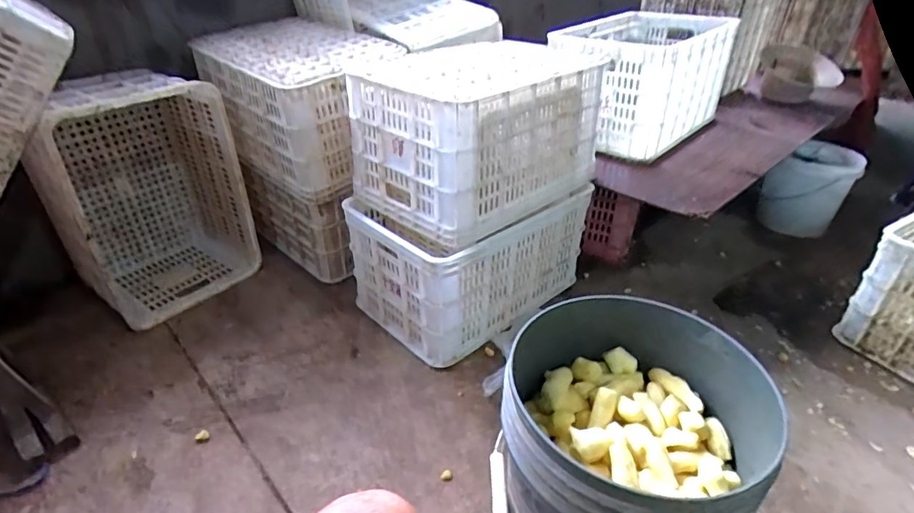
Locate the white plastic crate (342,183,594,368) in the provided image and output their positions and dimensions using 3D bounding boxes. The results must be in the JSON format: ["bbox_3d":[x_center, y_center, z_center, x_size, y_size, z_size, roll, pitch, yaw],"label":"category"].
[{"bbox_3d":[0.032,-0.017,1.222,0.491,0.282,0.328,-28,43,-37],"label":"white plastic crate"}]

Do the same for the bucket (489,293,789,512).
[{"bbox_3d":[0.198,0.274,0.657,0.281,0.327,0.285,1,29,-1],"label":"bucket"}]

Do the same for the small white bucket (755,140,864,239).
[{"bbox_3d":[1.117,-0.208,1.595,0.227,0.236,0.239,26,40,32],"label":"small white bucket"}]

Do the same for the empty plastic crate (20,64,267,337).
[{"bbox_3d":[-0.751,-0.158,1.219,0.318,0.500,0.387,26,40,32],"label":"empty plastic crate"}]

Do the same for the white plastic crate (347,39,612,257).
[{"bbox_3d":[0.063,-0.285,1.144,0.383,0.295,0.550,22,35,33],"label":"white plastic crate"}]

